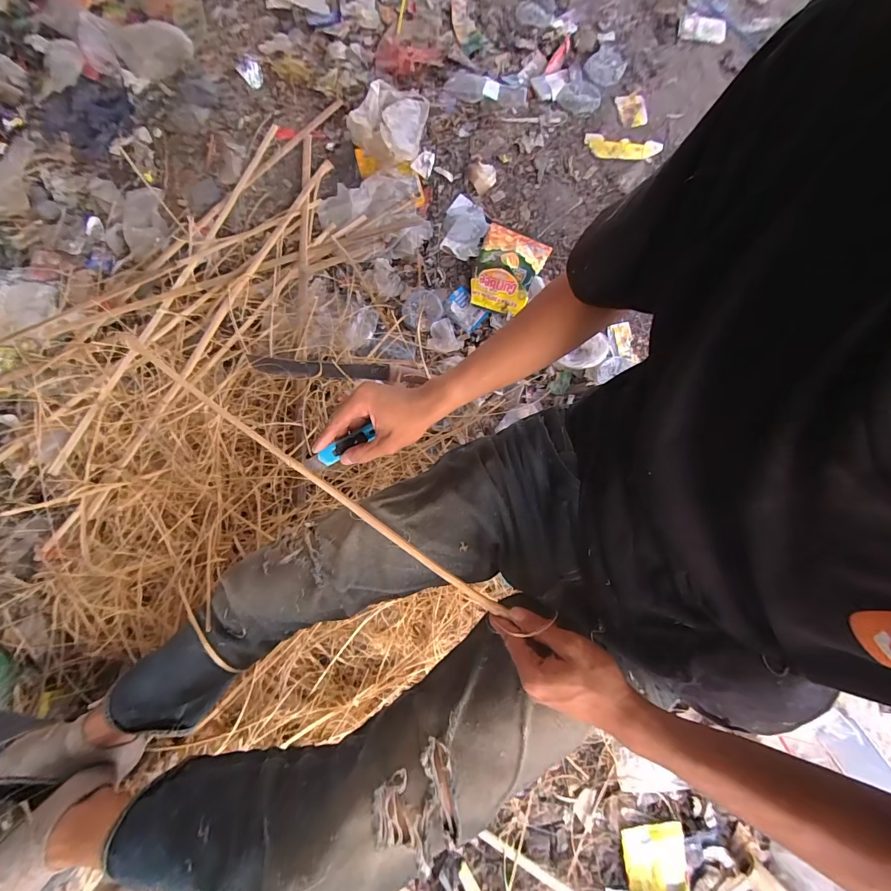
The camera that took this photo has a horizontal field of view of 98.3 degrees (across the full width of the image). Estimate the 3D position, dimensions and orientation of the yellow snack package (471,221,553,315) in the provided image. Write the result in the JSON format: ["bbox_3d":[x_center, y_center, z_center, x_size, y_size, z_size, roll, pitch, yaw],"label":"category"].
[{"bbox_3d":[0.137,-0.389,0.853,0.138,0.036,0.177,22,80,5],"label":"yellow snack package"}]

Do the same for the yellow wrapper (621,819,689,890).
[{"bbox_3d":[0.357,0.712,0.655,0.099,0.022,0.127,-6,79,0],"label":"yellow wrapper"}]

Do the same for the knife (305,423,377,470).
[{"bbox_3d":[-0.129,0.002,0.478,0.093,0.012,0.020,-35,79,-29],"label":"knife"}]

